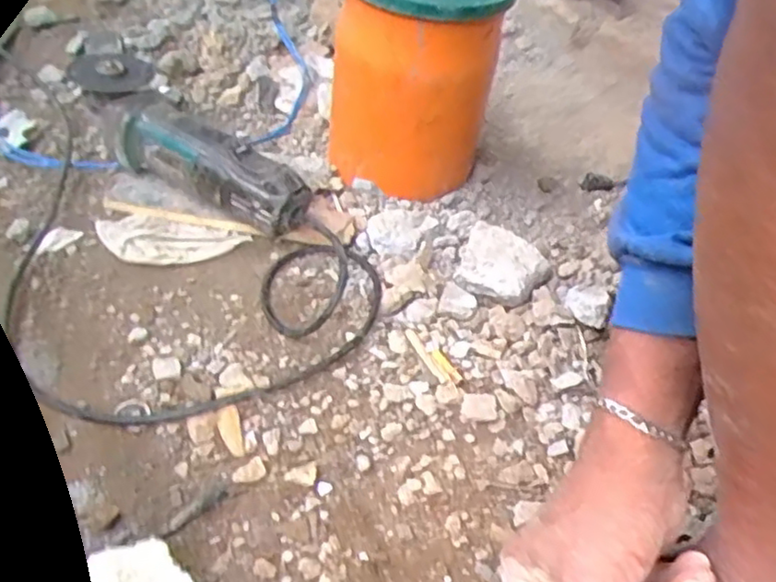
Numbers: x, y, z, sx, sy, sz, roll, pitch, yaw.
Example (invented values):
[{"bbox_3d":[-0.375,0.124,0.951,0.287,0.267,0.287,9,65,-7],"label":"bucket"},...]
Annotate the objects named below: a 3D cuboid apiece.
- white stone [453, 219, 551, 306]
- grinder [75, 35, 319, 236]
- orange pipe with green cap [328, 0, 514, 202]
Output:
[{"bbox_3d":[0.107,-0.026,0.657,0.086,0.035,0.082,19,44,15],"label":"white stone"},{"bbox_3d":[-0.204,-0.137,0.689,0.282,0.109,0.091,36,50,29],"label":"grinder"},{"bbox_3d":[0.027,-0.223,0.724,0.155,0.209,0.146,10,42,4],"label":"orange pipe with green cap"}]

